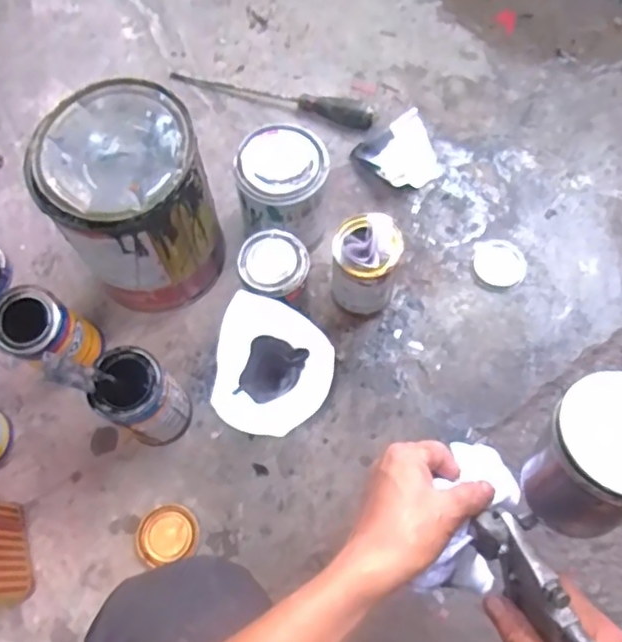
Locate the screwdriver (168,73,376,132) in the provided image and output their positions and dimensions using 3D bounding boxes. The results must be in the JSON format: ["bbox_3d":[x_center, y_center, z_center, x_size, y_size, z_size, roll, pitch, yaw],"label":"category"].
[{"bbox_3d":[-0.057,-0.315,0.848,0.294,0.035,0.029,16,70,5],"label":"screwdriver"}]

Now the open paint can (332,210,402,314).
[{"bbox_3d":[0.059,-0.054,0.690,0.069,0.149,0.072,0,70,-1],"label":"open paint can"}]

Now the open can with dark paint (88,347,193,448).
[{"bbox_3d":[-0.173,0.085,0.644,0.083,0.132,0.072,31,72,10],"label":"open can with dark paint"}]

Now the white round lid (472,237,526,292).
[{"bbox_3d":[0.236,-0.072,0.764,0.065,0.014,0.064,0,70,-1],"label":"white round lid"}]

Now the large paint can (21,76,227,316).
[{"bbox_3d":[-0.189,-0.121,0.676,0.151,0.222,0.155,0,70,1],"label":"large paint can"}]

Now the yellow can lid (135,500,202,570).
[{"bbox_3d":[-0.154,0.227,0.656,0.066,0.010,0.058,-15,71,-6],"label":"yellow can lid"}]

